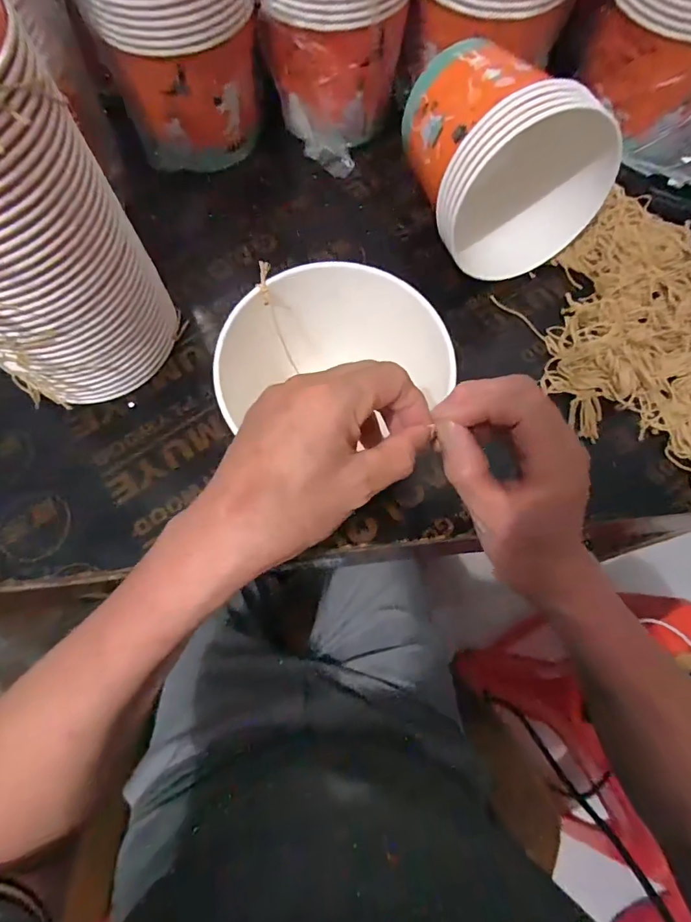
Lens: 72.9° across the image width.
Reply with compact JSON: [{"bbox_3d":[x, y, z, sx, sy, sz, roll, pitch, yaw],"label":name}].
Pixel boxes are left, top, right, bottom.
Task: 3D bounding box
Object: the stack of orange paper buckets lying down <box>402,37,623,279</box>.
[{"bbox_3d":[0.157,-0.312,0.469,0.168,0.147,0.187,-12,70,-3],"label":"stack of orange paper buckets lying down"}]

